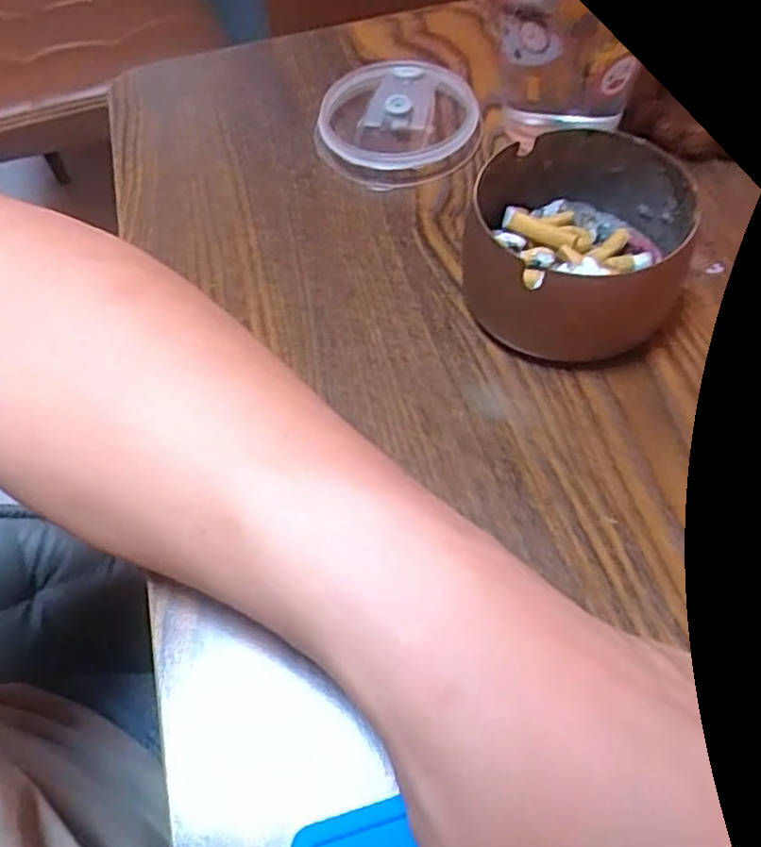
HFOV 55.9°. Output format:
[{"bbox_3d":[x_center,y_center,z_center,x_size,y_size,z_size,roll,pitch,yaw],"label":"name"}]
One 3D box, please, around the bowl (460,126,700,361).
[{"bbox_3d":[0.078,-0.077,0.293,0.087,0.049,0.094,-2,58,4],"label":"bowl"}]

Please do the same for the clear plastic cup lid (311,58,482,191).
[{"bbox_3d":[0.009,-0.155,0.368,0.082,0.017,0.078,-2,58,4],"label":"clear plastic cup lid"}]

